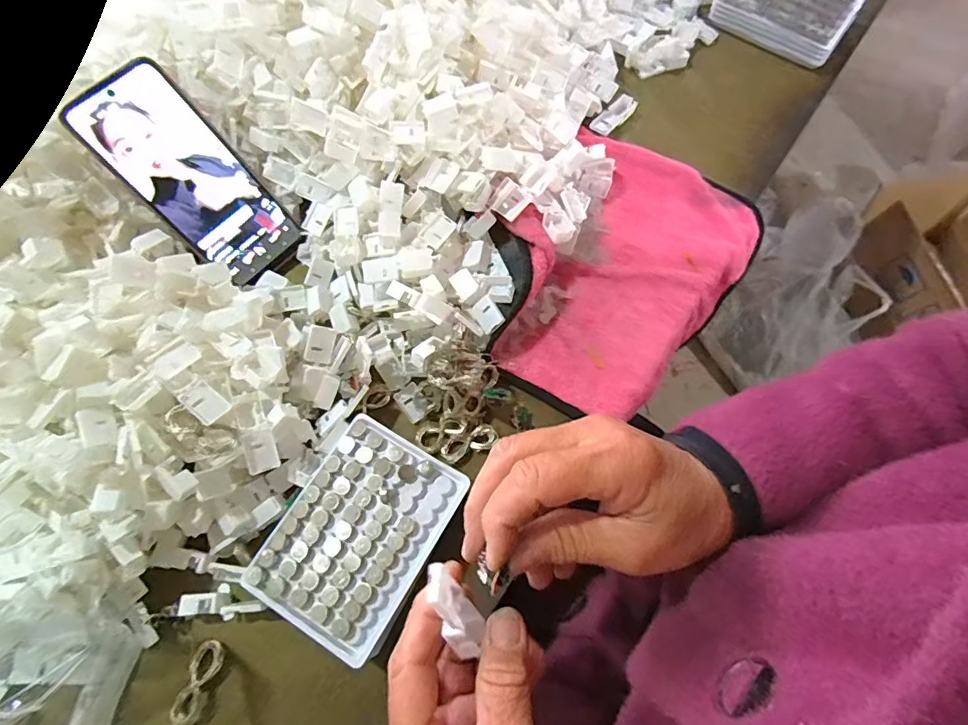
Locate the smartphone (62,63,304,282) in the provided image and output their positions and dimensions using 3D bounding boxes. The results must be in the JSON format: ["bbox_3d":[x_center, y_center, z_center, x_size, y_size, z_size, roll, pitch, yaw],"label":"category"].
[{"bbox_3d":[-0.221,-0.140,0.381,0.073,0.007,0.157,-48,119,-17],"label":"smartphone"}]

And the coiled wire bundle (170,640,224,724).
[{"bbox_3d":[-0.184,0.207,0.318,0.019,0.007,0.050,12,69,3],"label":"coiled wire bundle"}]

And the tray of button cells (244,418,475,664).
[{"bbox_3d":[-0.081,0.110,0.327,0.094,0.008,0.130,31,70,7],"label":"tray of button cells"}]

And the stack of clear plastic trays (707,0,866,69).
[{"bbox_3d":[0.322,-0.382,0.526,0.131,0.030,0.099,35,72,11],"label":"stack of clear plastic trays"}]

